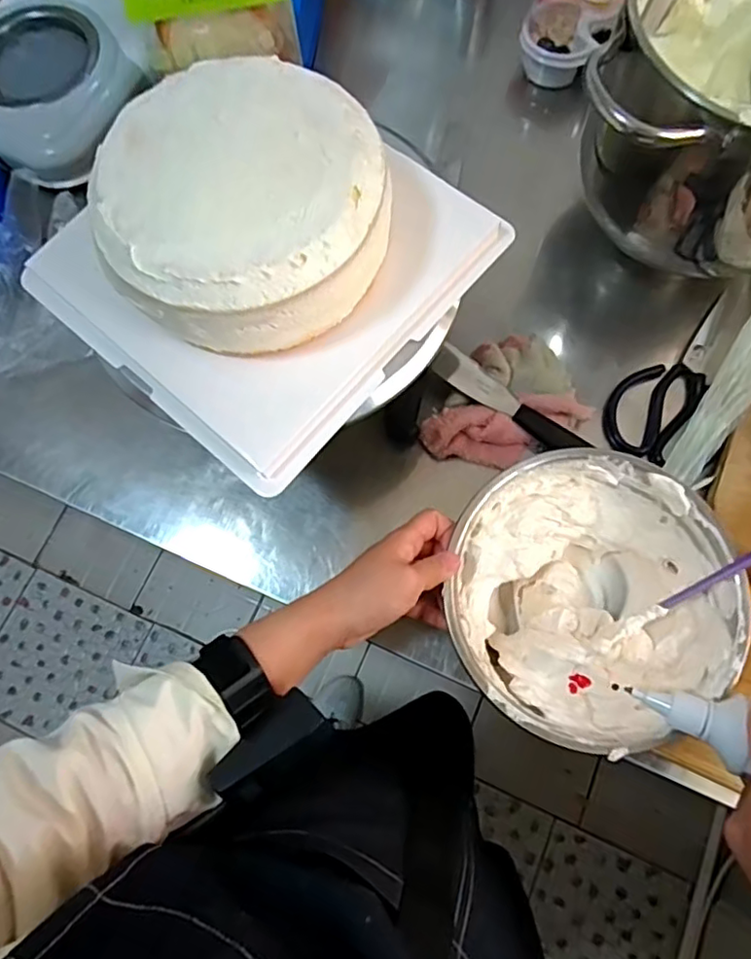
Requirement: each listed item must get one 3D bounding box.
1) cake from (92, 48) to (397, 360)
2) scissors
[{"bbox_3d":[-0.085,-0.175,0.387,0.177,0.073,0.168,-1,73,2],"label":"cake"},{"bbox_3d":[0.272,-0.098,0.553,0.068,0.020,0.173,32,77,10],"label":"scissors"}]

